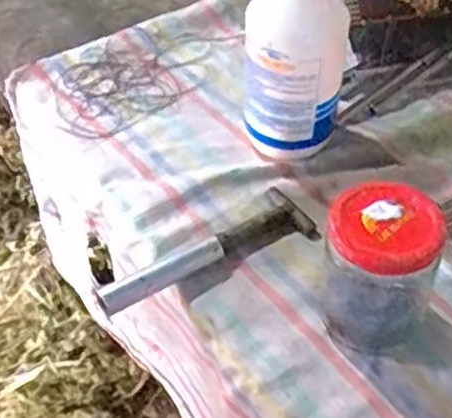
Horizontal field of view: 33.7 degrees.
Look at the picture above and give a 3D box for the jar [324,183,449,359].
[{"bbox_3d":[0.093,0.035,0.453,0.065,0.091,0.062,0,45,0],"label":"jar"}]

